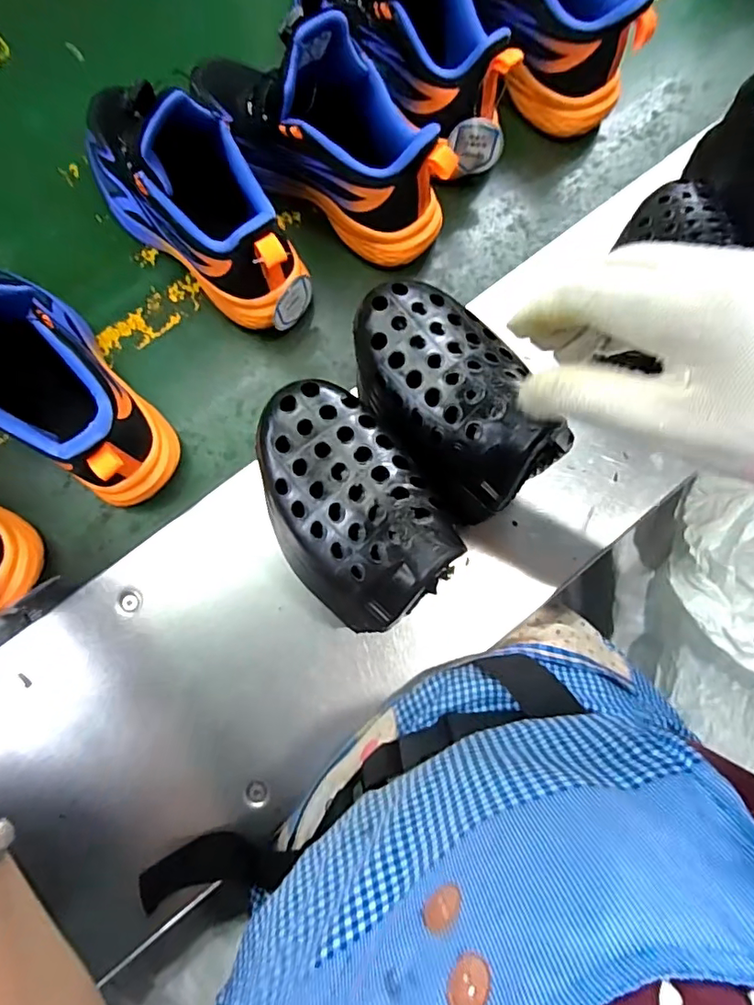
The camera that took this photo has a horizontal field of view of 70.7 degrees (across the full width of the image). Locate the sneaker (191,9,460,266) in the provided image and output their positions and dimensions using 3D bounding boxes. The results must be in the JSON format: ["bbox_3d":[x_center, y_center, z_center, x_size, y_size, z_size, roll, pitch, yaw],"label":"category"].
[{"bbox_3d":[-0.049,-0.325,0.449,0.260,0.145,0.102,36,80,5],"label":"sneaker"}]

